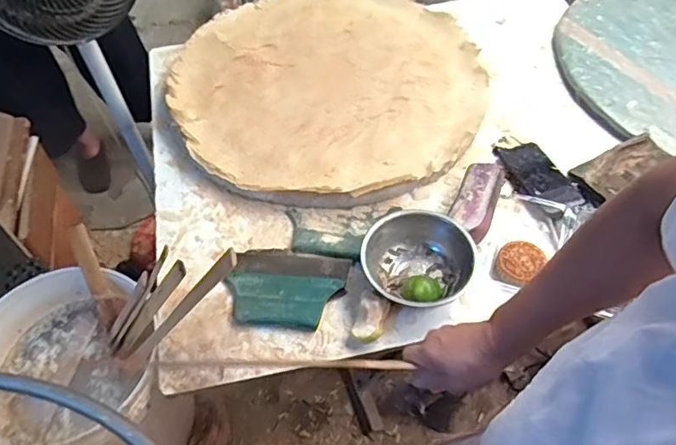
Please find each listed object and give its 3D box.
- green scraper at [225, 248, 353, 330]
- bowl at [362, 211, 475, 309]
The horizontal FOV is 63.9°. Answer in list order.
[{"bbox_3d":[-0.080,0.095,0.825,0.175,0.011,0.131,8,55,8],"label":"green scraper"},{"bbox_3d":[0.116,0.061,0.818,0.153,0.064,0.156,-1,54,2],"label":"bowl"}]

